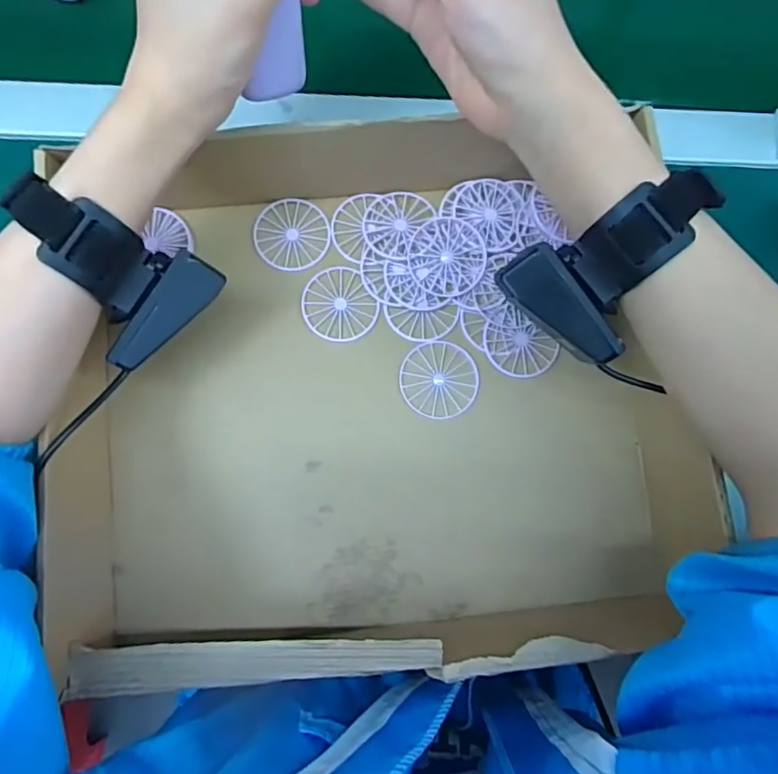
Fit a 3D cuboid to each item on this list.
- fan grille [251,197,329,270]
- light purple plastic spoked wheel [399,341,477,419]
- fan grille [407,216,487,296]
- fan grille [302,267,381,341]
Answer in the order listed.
[{"bbox_3d":[-0.066,-0.104,0.385,0.050,0.004,0.048,30,82,2],"label":"fan grille"},{"bbox_3d":[0.033,-0.005,0.372,0.049,0.004,0.049,0,82,-3],"label":"light purple plastic spoked wheel"},{"bbox_3d":[0.038,-0.086,0.377,0.049,0.009,0.049,0,82,-3],"label":"fan grille"},{"bbox_3d":[-0.033,-0.055,0.377,0.045,0.004,0.050,-32,84,-7],"label":"fan grille"}]

